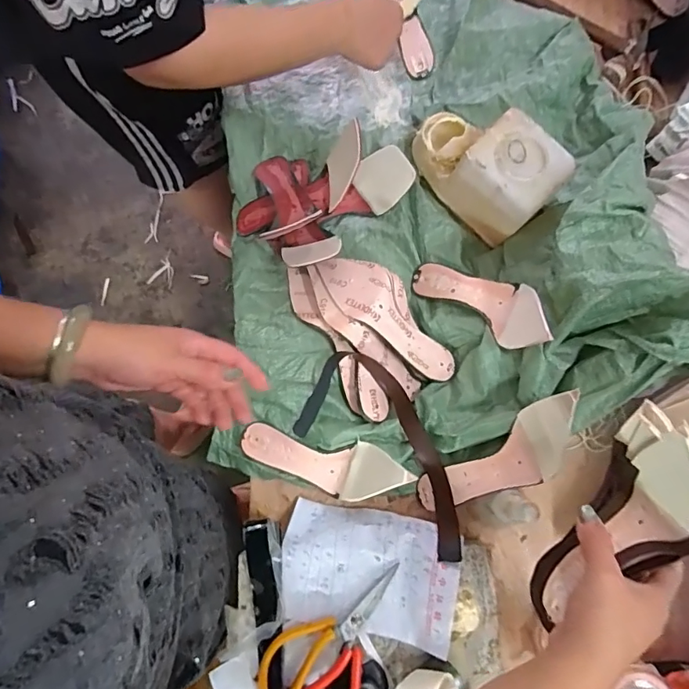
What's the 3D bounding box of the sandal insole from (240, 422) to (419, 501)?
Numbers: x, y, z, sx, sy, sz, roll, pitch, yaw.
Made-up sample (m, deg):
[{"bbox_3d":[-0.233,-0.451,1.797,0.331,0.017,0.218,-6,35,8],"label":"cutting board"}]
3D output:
[{"bbox_3d":[-0.027,0.150,0.601,0.228,0.058,0.068,9,75,20],"label":"sandal insole"}]

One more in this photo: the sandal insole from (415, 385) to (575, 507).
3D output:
[{"bbox_3d":[0.188,0.139,0.554,0.233,0.058,0.072,-45,77,30],"label":"sandal insole"}]

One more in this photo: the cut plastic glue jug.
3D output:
[{"bbox_3d":[0.187,-0.251,0.647,0.109,0.111,0.209,-42,80,-9],"label":"cut plastic glue jug"}]

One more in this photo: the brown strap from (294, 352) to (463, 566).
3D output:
[{"bbox_3d":[0.063,0.127,0.601,0.266,0.056,0.138,39,79,9],"label":"brown strap"}]

